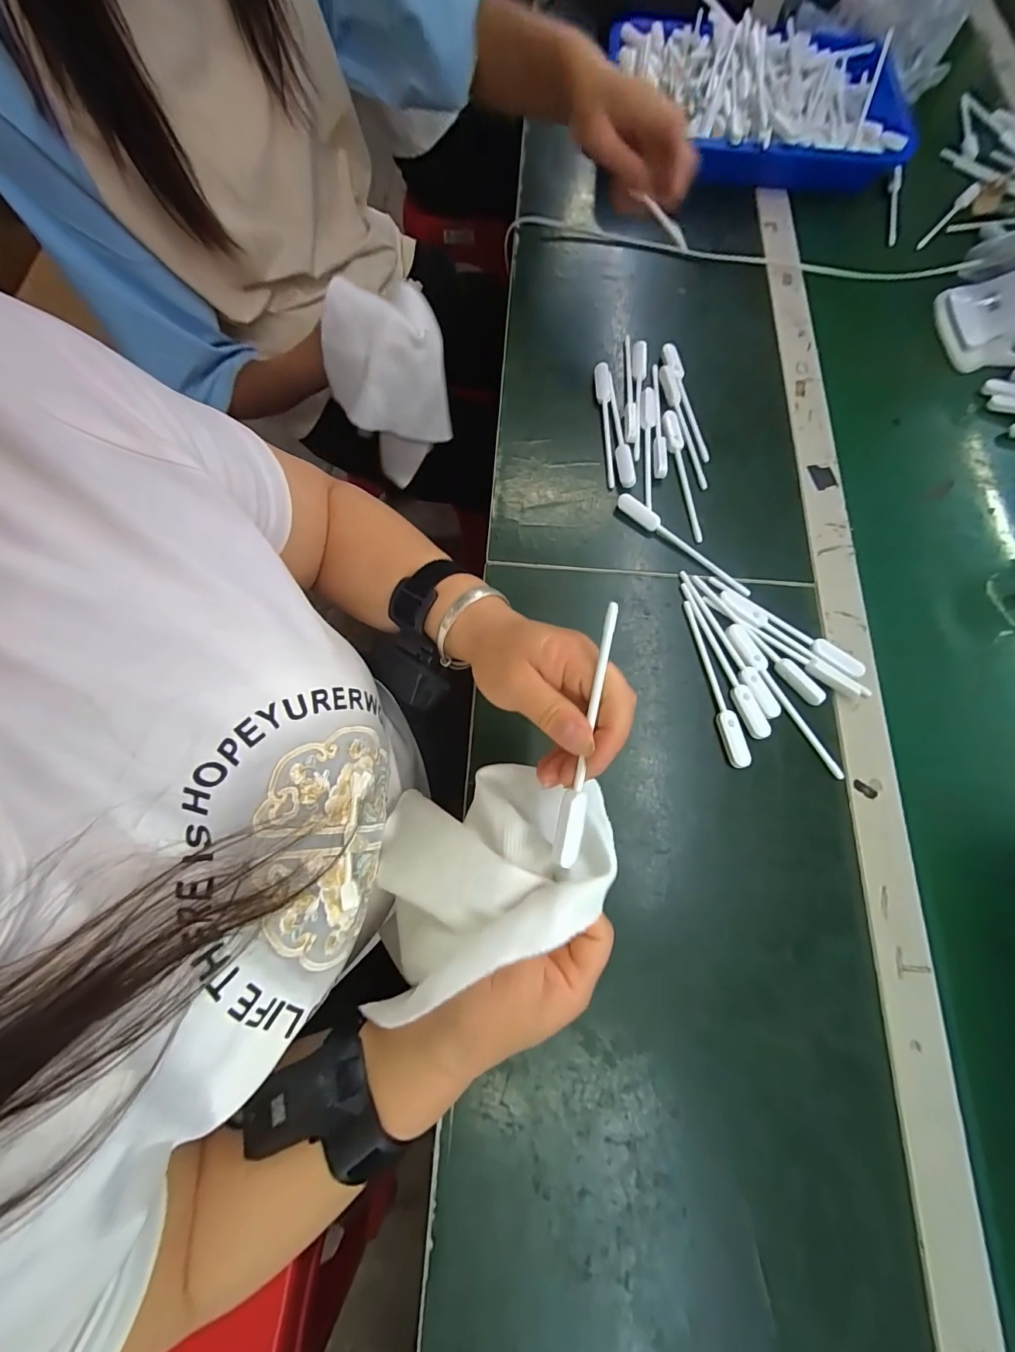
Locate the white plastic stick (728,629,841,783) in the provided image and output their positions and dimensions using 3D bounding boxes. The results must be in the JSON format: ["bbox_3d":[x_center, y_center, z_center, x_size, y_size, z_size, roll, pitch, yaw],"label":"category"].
[{"bbox_3d":[0.221,0.019,0.361,0.017,0.007,0.141,-27,76,-8],"label":"white plastic stick"}]

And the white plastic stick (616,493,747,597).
[{"bbox_3d":[0.156,-0.118,0.400,0.139,0.018,0.012,39,77,10],"label":"white plastic stick"}]

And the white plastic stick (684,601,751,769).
[{"bbox_3d":[0.168,0.004,0.368,0.015,0.009,0.141,-11,74,-4],"label":"white plastic stick"}]

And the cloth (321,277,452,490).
[{"bbox_3d":[-0.131,-0.332,0.519,0.118,0.188,0.091,-12,74,-4],"label":"cloth"}]

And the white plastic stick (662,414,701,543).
[{"bbox_3d":[0.167,-0.191,0.428,0.018,0.015,0.137,-8,74,-3],"label":"white plastic stick"}]

